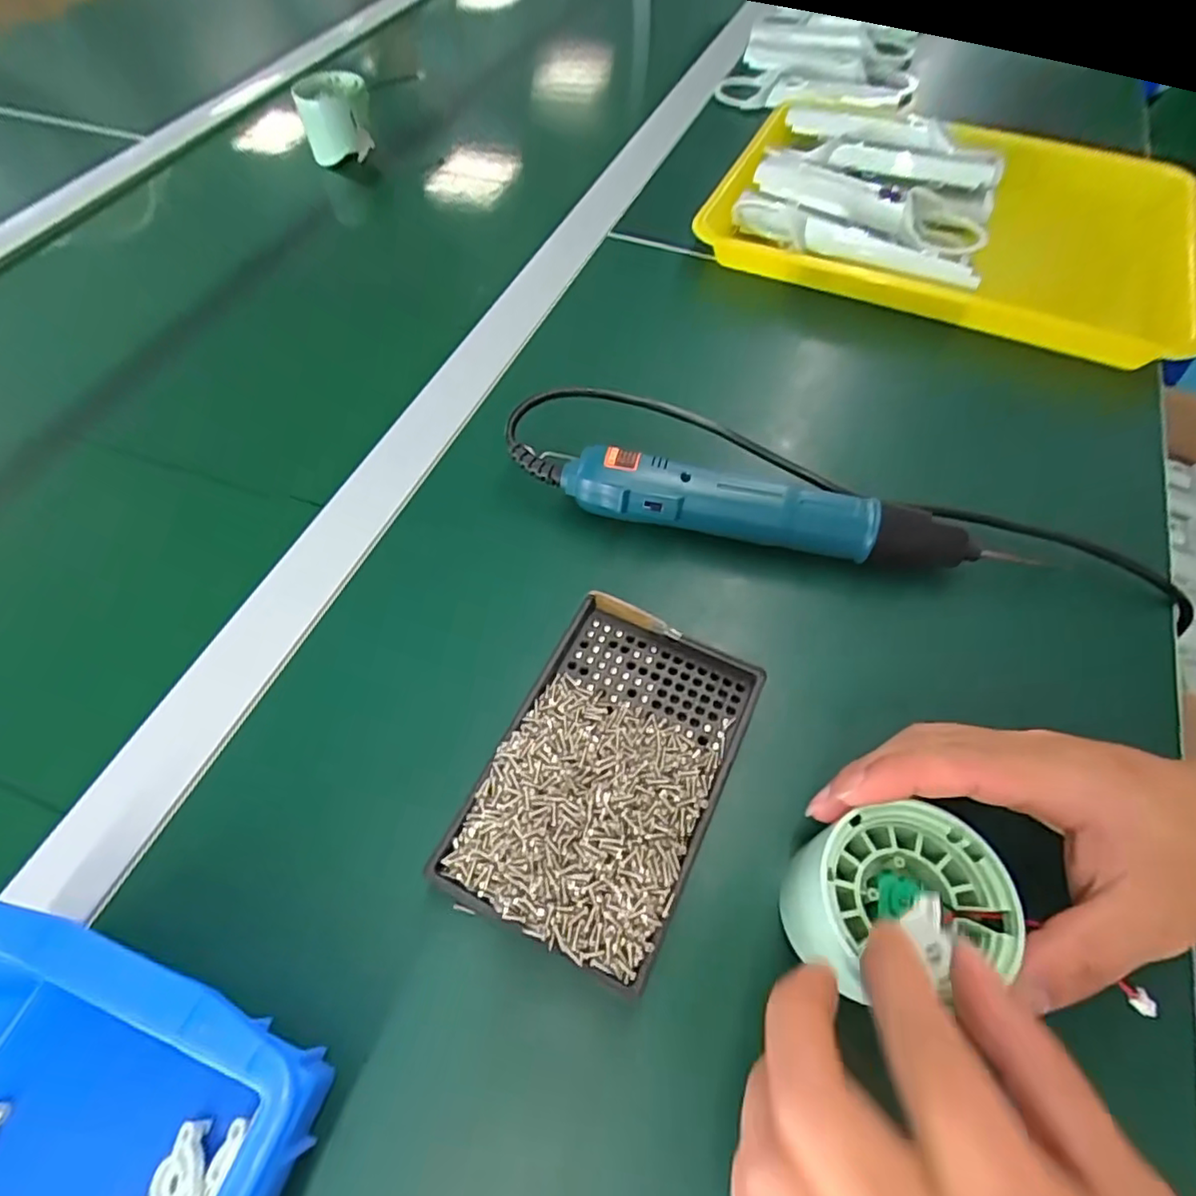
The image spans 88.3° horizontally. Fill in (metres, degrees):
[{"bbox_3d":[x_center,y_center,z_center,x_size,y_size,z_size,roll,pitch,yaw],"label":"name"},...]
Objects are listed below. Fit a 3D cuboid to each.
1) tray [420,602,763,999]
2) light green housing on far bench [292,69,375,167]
[{"bbox_3d":[0.005,0.068,0.253,0.087,0.018,0.135,23,63,14],"label":"tray"},{"bbox_3d":[-0.252,-0.467,0.597,0.067,0.058,0.060,-20,62,-10],"label":"light green housing on far bench"}]

